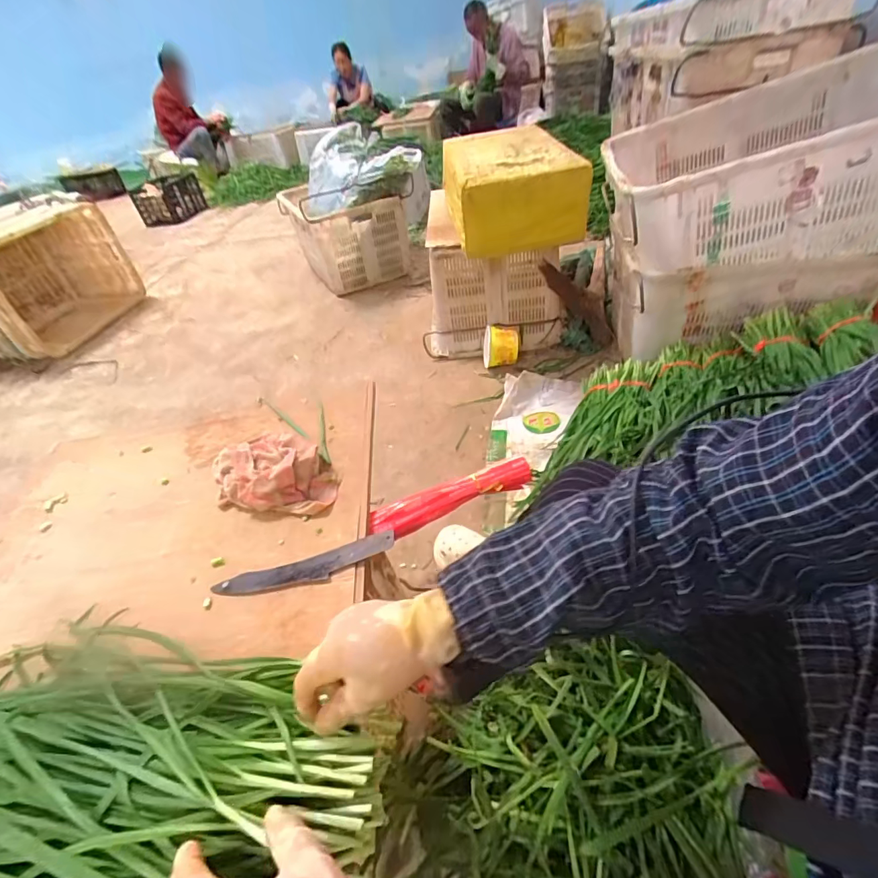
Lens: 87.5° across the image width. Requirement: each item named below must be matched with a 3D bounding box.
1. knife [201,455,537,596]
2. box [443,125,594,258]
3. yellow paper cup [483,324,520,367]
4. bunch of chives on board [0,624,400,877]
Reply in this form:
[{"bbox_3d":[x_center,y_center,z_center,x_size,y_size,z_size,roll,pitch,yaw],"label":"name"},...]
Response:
[{"bbox_3d":[-0.061,0.112,0.590,0.414,0.042,0.075,-27,43,-19],"label":"knife"},{"bbox_3d":[0.195,-0.746,1.359,0.336,0.185,0.547,-10,40,1],"label":"box"},{"bbox_3d":[0.200,-0.294,1.482,0.112,0.120,0.111,-4,42,4],"label":"yellow paper cup"},{"bbox_3d":[-0.278,0.281,0.390,0.472,0.069,0.260,-4,42,4],"label":"bunch of chives on board"}]

